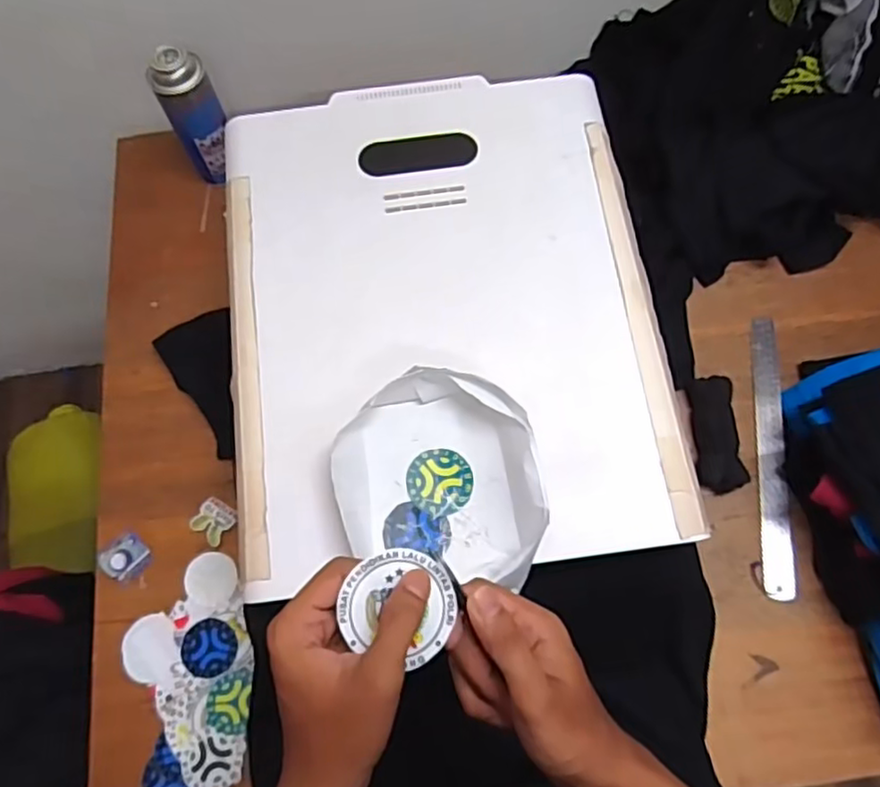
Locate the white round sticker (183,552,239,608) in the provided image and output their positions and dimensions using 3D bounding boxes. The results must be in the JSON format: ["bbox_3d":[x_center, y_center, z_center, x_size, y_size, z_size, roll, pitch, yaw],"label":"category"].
[{"bbox_3d":[-0.245,0.198,0.691,0.055,0.004,0.055,0,68,0],"label":"white round sticker"}]

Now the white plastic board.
[{"bbox_3d":[0.001,-0.090,0.613,0.395,0.026,0.492,-9,73,-1],"label":"white plastic board"}]

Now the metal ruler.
[{"bbox_3d":[0.376,0.064,0.736,0.030,0.006,0.323,0,71,16],"label":"metal ruler"}]

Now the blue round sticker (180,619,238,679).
[{"bbox_3d":[-0.236,0.260,0.662,0.056,0.008,0.054,0,68,0],"label":"blue round sticker"}]

